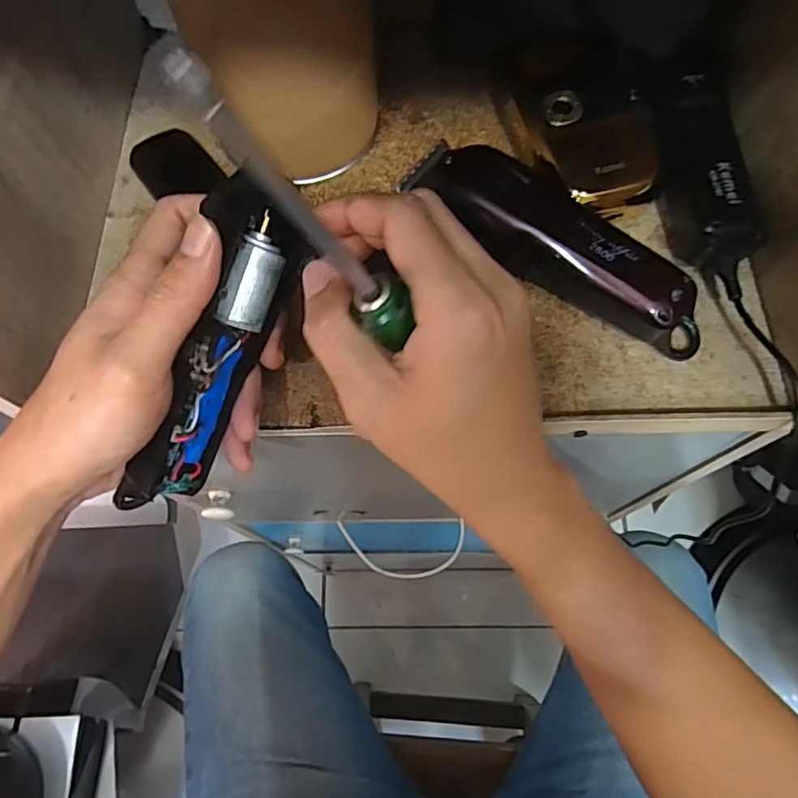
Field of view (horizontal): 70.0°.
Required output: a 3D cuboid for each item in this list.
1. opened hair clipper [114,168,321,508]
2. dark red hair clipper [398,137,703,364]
[{"bbox_3d":[-0.080,-0.021,0.259,0.025,0.046,0.148,25,99,11],"label":"opened hair clipper"},{"bbox_3d":[0.079,-0.081,0.302,0.180,0.040,0.042,38,74,14],"label":"dark red hair clipper"}]

